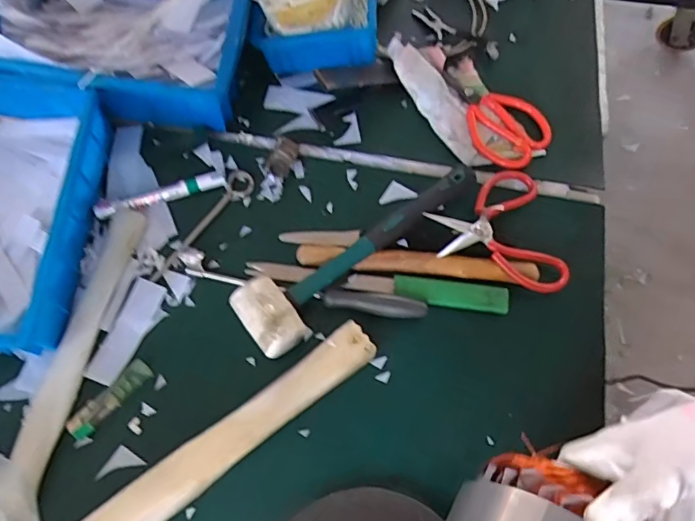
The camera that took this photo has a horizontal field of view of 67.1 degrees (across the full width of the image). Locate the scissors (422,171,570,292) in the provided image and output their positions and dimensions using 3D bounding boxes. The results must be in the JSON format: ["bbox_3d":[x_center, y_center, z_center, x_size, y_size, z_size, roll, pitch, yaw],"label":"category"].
[{"bbox_3d":[0.154,-0.031,0.551,0.130,0.024,0.139,0,68,0],"label":"scissors"}]

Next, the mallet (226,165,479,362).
[{"bbox_3d":[0.010,-0.019,0.539,0.286,0.043,0.078,-42,74,-15],"label":"mallet"}]

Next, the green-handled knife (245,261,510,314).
[{"bbox_3d":[0.031,0.023,0.548,0.269,0.008,0.026,8,68,3],"label":"green-handled knife"}]

